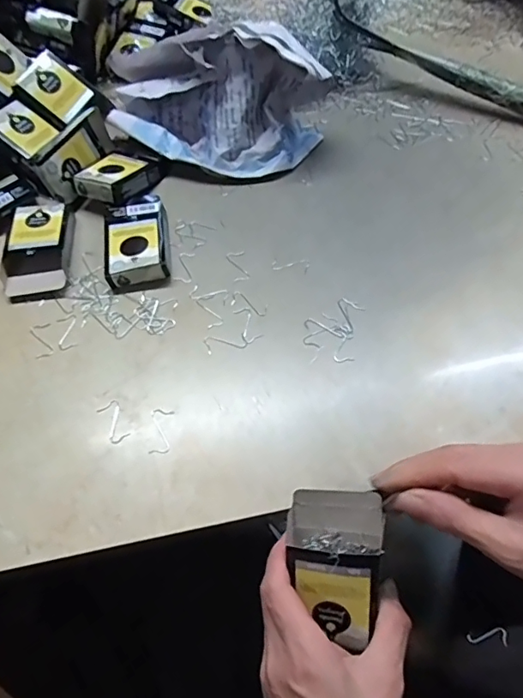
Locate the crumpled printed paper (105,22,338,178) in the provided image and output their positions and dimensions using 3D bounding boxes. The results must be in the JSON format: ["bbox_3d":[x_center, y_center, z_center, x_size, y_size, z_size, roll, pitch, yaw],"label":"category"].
[{"bbox_3d":[-0.054,-0.256,0.500,0.234,0.111,0.109,9,60,8],"label":"crumpled printed paper"}]

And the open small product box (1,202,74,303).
[{"bbox_3d":[-0.208,-0.094,0.459,0.058,0.025,0.097,-6,59,-1],"label":"open small product box"}]

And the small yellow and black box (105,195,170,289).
[{"bbox_3d":[-0.117,-0.103,0.462,0.054,0.023,0.096,-8,59,-2],"label":"small yellow and black box"}]

